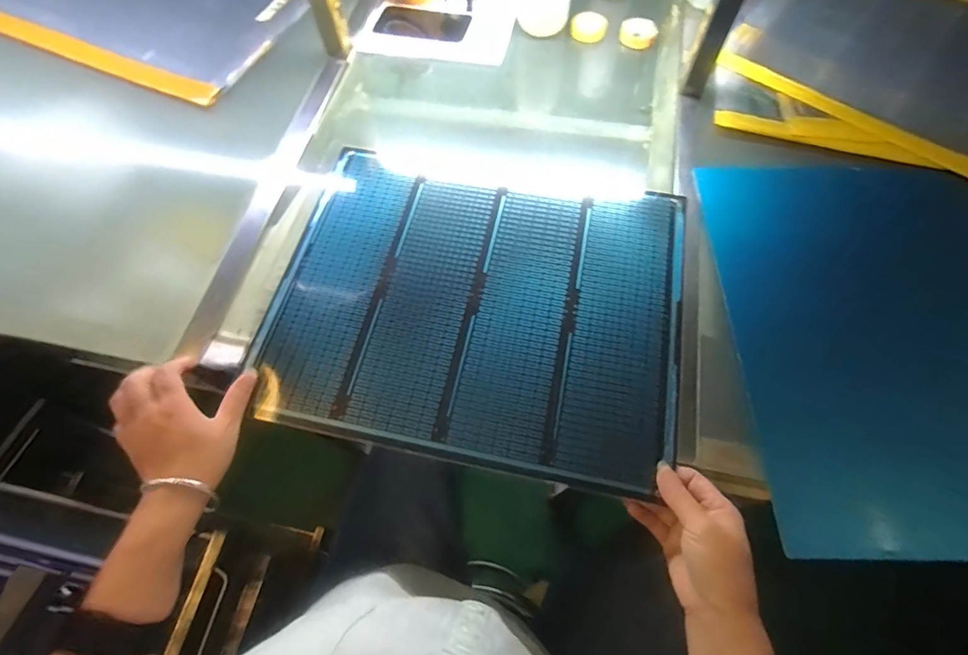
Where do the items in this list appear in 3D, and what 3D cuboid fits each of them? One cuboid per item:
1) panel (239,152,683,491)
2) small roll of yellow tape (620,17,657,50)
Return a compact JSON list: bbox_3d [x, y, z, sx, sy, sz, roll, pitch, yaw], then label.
[{"bbox_3d":[-0.008,-0.028,0.497,0.430,0.008,0.334,10,65,7],"label":"panel"},{"bbox_3d":[0.225,-0.429,0.664,0.051,0.025,0.040,17,67,10],"label":"small roll of yellow tape"}]

